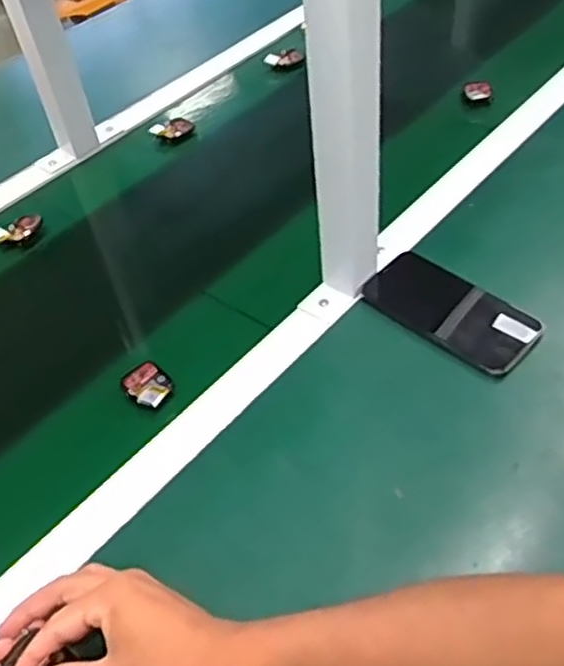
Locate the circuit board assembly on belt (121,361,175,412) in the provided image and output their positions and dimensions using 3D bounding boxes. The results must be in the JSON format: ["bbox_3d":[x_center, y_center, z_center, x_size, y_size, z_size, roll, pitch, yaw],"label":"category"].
[{"bbox_3d":[-0.121,0.046,0.629,0.055,0.015,0.038,31,58,30],"label":"circuit board assembly on belt"}]

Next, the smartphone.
[{"bbox_3d":[0.157,-0.023,0.651,0.074,0.015,0.164,-37,54,-23],"label":"smartphone"}]

